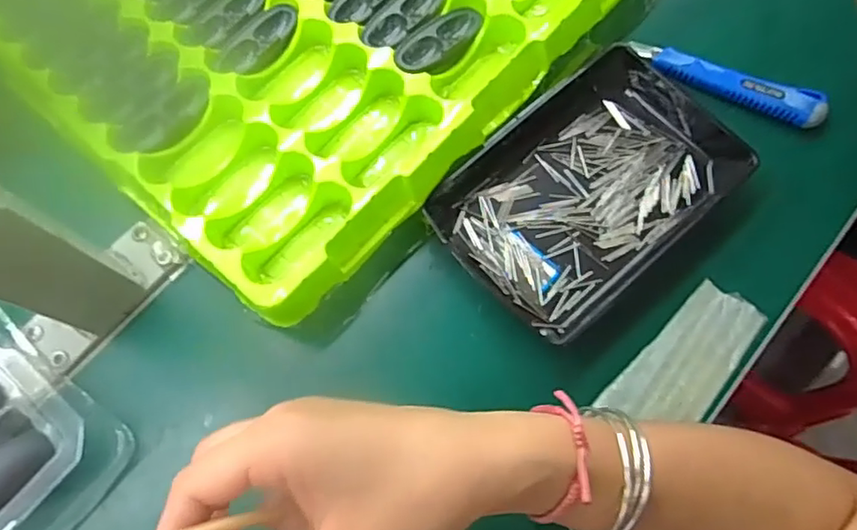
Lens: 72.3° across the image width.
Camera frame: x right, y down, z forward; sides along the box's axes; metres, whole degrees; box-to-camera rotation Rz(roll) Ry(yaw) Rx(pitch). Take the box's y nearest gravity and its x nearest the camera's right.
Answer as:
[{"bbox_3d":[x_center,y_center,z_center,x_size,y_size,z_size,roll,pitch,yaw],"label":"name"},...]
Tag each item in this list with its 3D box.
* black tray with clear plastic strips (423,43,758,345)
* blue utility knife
[{"bbox_3d":[0.105,-0.053,0.375,0.192,0.023,0.123,-40,75,-10],"label":"black tray with clear plastic strips"},{"bbox_3d":[0.201,-0.126,0.394,0.126,0.018,0.025,26,75,10],"label":"blue utility knife"}]

